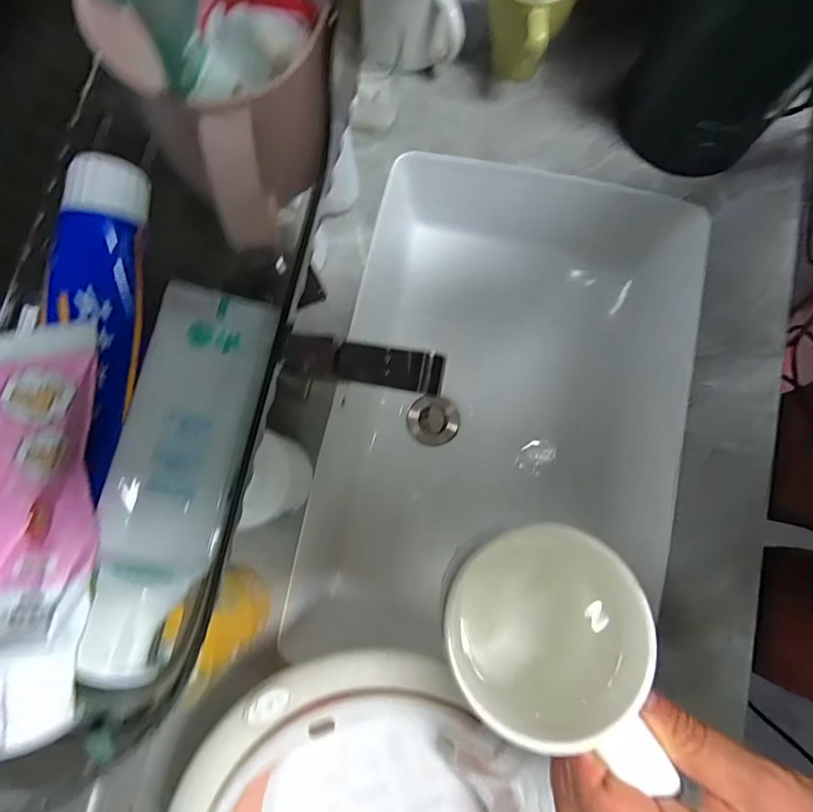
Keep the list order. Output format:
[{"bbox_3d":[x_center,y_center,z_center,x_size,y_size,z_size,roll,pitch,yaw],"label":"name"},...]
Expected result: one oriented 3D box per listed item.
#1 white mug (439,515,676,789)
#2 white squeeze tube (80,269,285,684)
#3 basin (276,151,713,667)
[{"bbox_3d":[0.073,0.106,0.241,0.100,0.084,0.088,19,80,5],"label":"white mug"},{"bbox_3d":[-0.085,0.023,0.179,0.041,0.027,0.134,14,72,-19],"label":"white squeeze tube"},{"bbox_3d":[0.103,0.020,0.507,0.356,0.138,0.500,14,79,4],"label":"basin"}]

